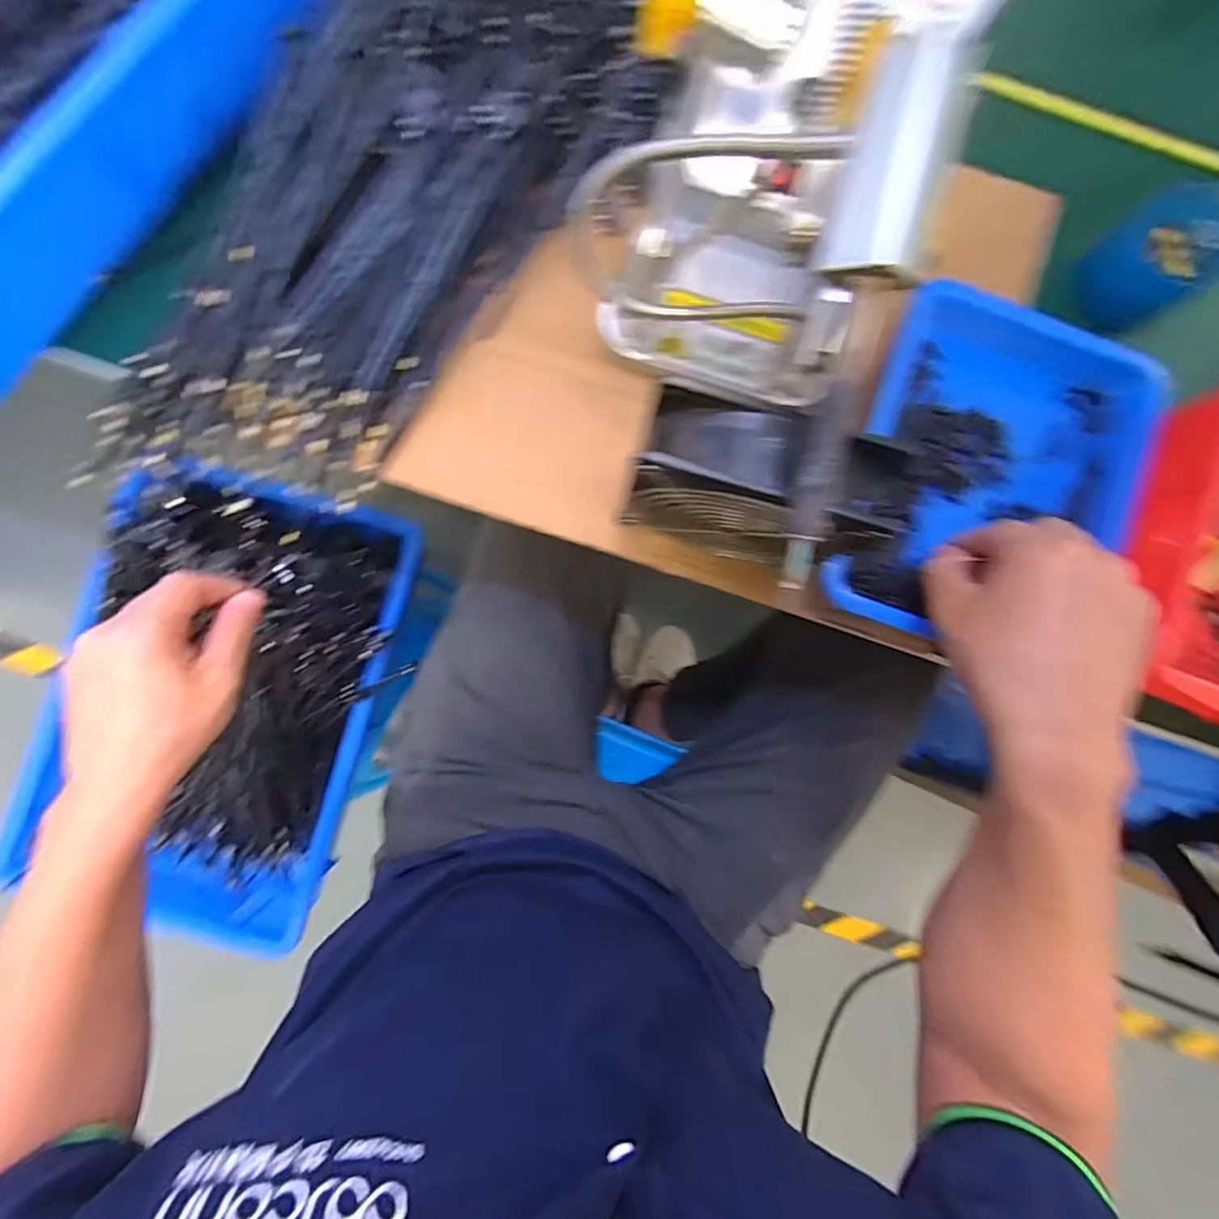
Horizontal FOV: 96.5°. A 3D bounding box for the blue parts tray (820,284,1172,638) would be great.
[{"bbox_3d":[0.244,-0.083,0.347,0.178,0.053,0.226,20,85,-3],"label":"blue parts tray"}]

